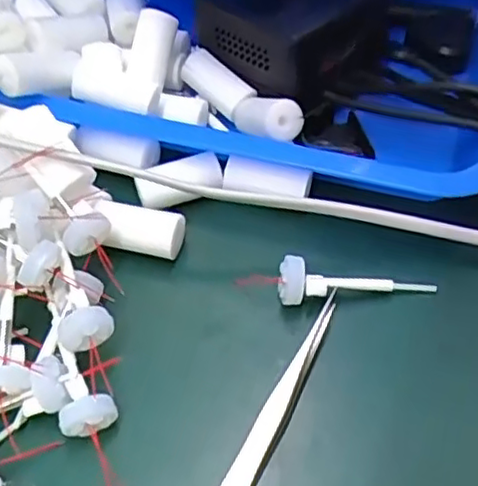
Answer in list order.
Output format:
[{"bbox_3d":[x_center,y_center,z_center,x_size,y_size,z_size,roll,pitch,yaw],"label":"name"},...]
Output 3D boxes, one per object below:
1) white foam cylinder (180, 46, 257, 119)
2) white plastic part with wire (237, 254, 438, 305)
[{"bbox_3d":[-0.012,-0.085,0.352,0.042,0.015,0.017,37,60,25],"label":"white foam cylinder"},{"bbox_3d":[0.042,0.019,0.285,0.085,0.019,0.016,4,52,2],"label":"white plastic part with wire"}]

